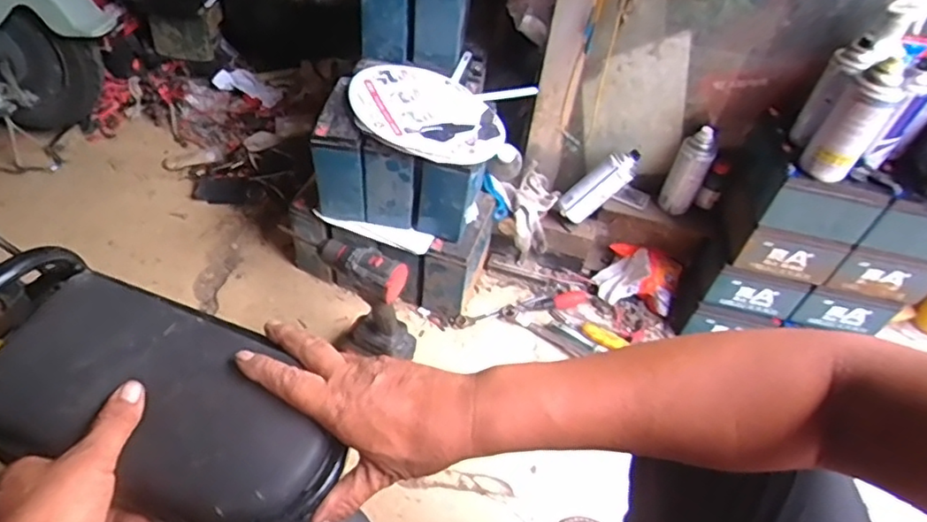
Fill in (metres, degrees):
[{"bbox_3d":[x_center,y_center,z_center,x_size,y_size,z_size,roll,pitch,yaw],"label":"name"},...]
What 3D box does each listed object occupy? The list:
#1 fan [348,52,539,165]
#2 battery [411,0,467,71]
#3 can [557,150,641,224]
[{"bbox_3d":[-0.044,-0.269,1.001,0.257,0.022,0.305,28,47,13],"label":"fan"},{"bbox_3d":[-0.031,-0.470,1.061,0.089,0.171,0.166,8,48,1],"label":"battery"},{"bbox_3d":[0.259,-0.144,1.134,0.176,0.052,0.055,-41,49,18],"label":"can"}]

